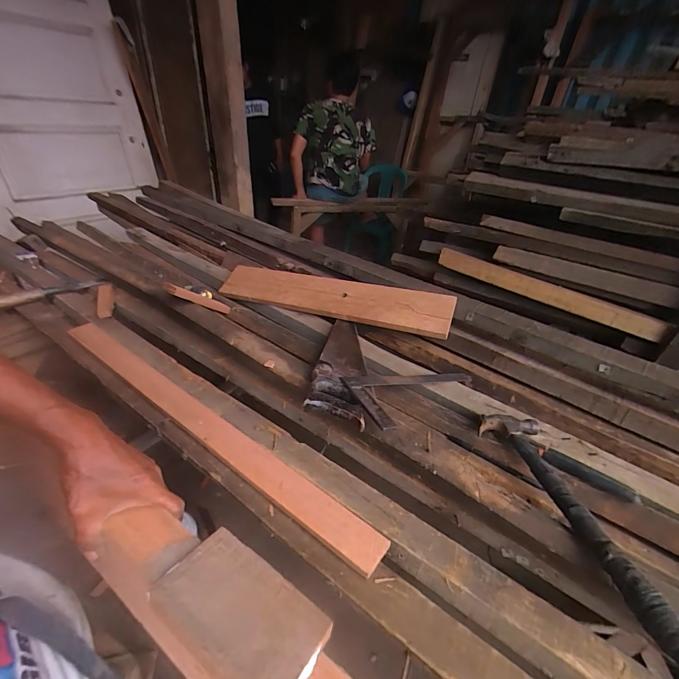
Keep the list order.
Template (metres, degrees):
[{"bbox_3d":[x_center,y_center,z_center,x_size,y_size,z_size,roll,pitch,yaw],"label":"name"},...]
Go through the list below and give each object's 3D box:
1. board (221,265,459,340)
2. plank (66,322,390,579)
[{"bbox_3d":[-0.029,-0.107,0.868,0.591,0.025,0.107,12,61,23],"label":"board"},{"bbox_3d":[-0.262,0.124,0.623,0.777,0.015,0.058,25,35,27],"label":"plank"}]

